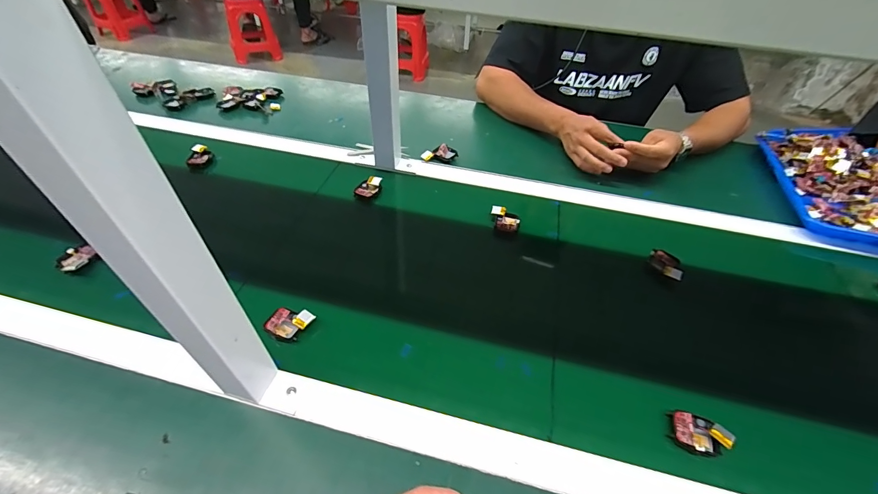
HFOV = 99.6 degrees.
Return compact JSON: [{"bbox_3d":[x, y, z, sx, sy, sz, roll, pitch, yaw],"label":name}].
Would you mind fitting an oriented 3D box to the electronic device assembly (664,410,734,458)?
[{"bbox_3d":[0.269,0.193,0.379,0.056,0.021,0.036,16,47,12],"label":"electronic device assembly"}]

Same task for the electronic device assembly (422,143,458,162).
[{"bbox_3d":[0.002,-0.177,0.704,0.067,0.026,0.024,-2,46,-5],"label":"electronic device assembly"}]

